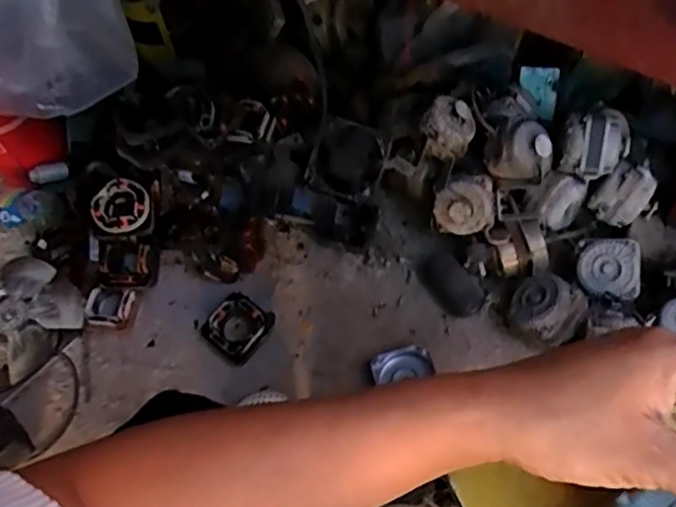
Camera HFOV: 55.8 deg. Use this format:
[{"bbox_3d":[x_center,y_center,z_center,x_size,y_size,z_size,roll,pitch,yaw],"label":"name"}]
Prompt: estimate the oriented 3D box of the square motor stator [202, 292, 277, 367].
[{"bbox_3d":[-0.144,0.107,0.930,0.084,0.038,0.088,30,66,19],"label":"square motor stator"}]

